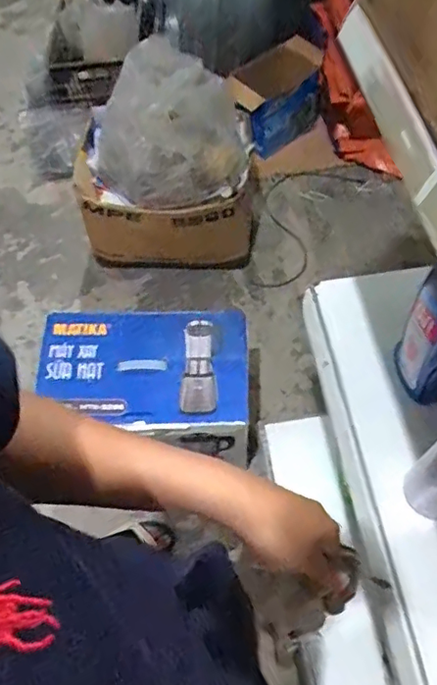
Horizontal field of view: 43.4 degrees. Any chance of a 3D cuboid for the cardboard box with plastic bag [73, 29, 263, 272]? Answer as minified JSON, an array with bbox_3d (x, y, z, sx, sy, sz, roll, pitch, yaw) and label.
[{"bbox_3d":[-0.151,-0.505,1.530,0.456,0.493,0.477,-5,59,0],"label":"cardboard box with plastic bag"}]

